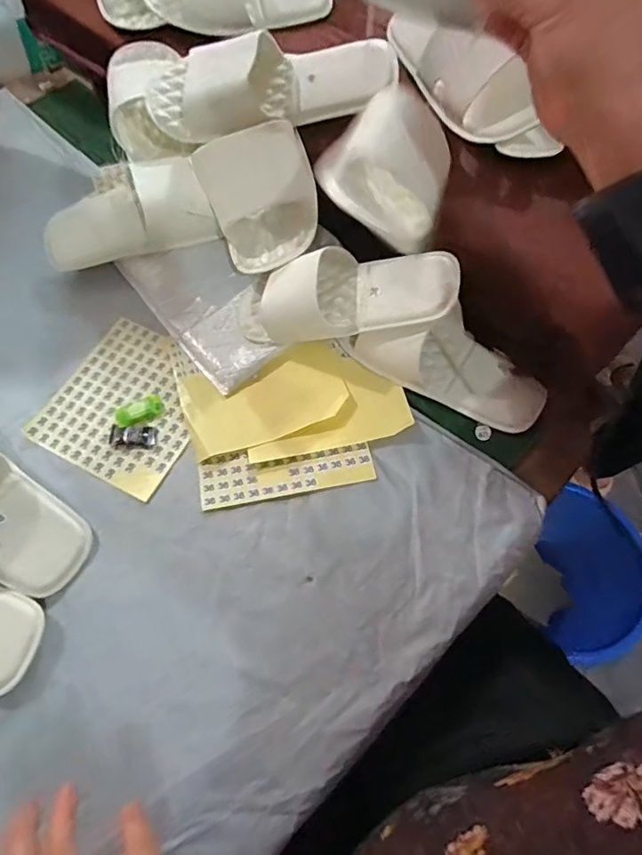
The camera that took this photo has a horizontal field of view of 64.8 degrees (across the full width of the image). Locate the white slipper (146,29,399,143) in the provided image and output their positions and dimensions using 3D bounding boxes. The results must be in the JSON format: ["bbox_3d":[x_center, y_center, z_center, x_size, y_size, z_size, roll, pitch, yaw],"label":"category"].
[{"bbox_3d":[-0.054,-0.369,0.548,0.274,0.069,0.093,-3,64,-1],"label":"white slipper"}]

